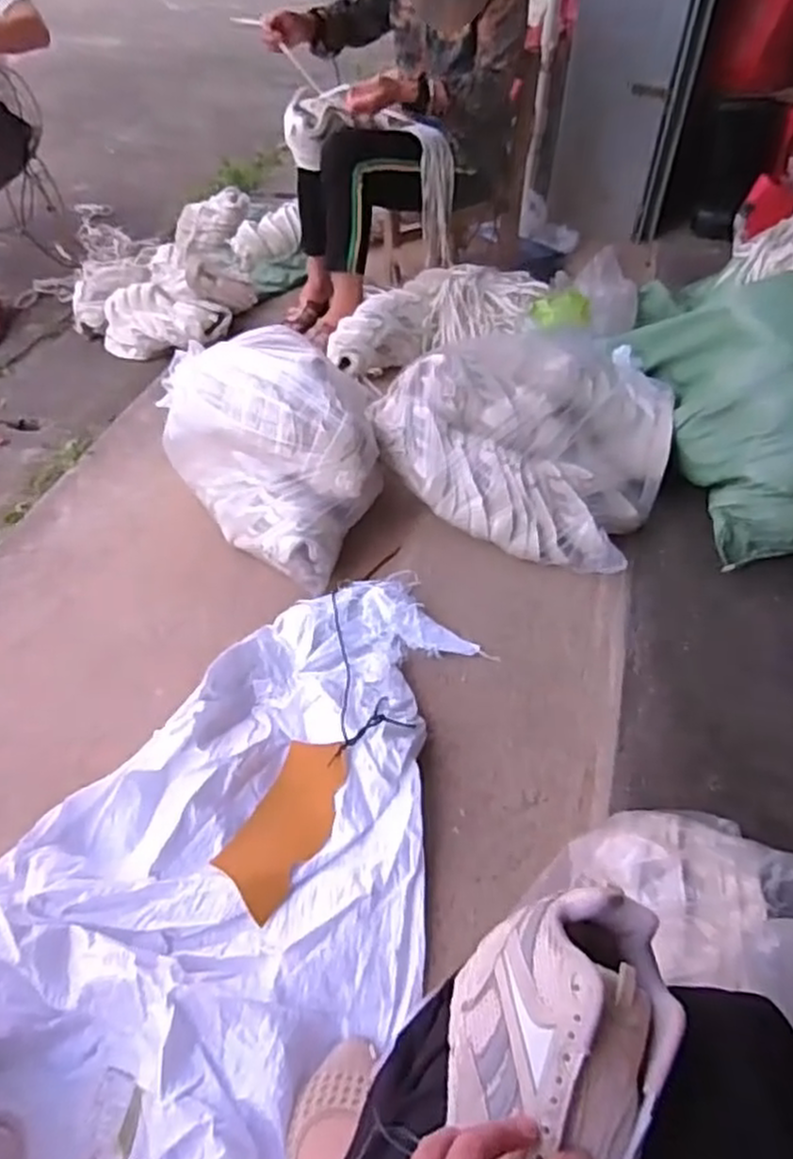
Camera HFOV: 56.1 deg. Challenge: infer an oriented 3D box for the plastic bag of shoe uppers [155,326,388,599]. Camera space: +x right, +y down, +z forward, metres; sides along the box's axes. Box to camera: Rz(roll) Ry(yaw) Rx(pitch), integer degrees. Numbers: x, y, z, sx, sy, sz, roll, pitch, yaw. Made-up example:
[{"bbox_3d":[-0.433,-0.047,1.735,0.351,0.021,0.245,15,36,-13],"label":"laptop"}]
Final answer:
[{"bbox_3d":[-0.213,-0.253,1.393,0.328,0.263,0.471,-31,55,-27],"label":"plastic bag of shoe uppers"}]

